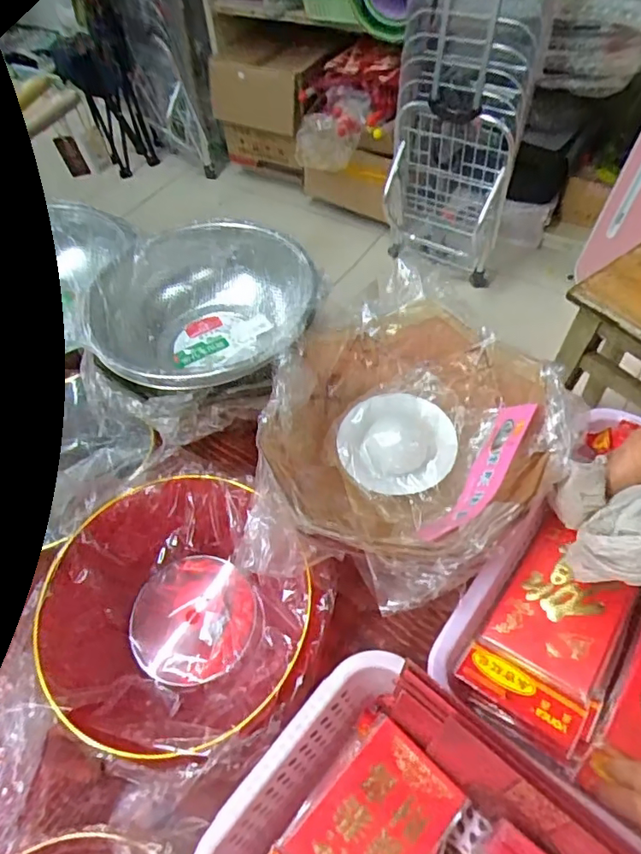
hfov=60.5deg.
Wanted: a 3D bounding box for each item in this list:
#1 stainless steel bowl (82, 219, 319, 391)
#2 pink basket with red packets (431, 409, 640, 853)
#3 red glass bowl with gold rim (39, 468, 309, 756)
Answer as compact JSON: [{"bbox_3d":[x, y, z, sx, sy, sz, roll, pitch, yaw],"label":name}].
[{"bbox_3d":[-0.123,-0.124,0.621,0.232,0.100,0.242,-2,55,3],"label":"stainless steel bowl"},{"bbox_3d":[0.271,0.146,0.450,0.243,0.078,0.327,31,63,24],"label":"pink basket with red packets"},{"bbox_3d":[-0.125,0.168,0.501,0.202,0.084,0.219,-2,55,3],"label":"red glass bowl with gold rim"}]

